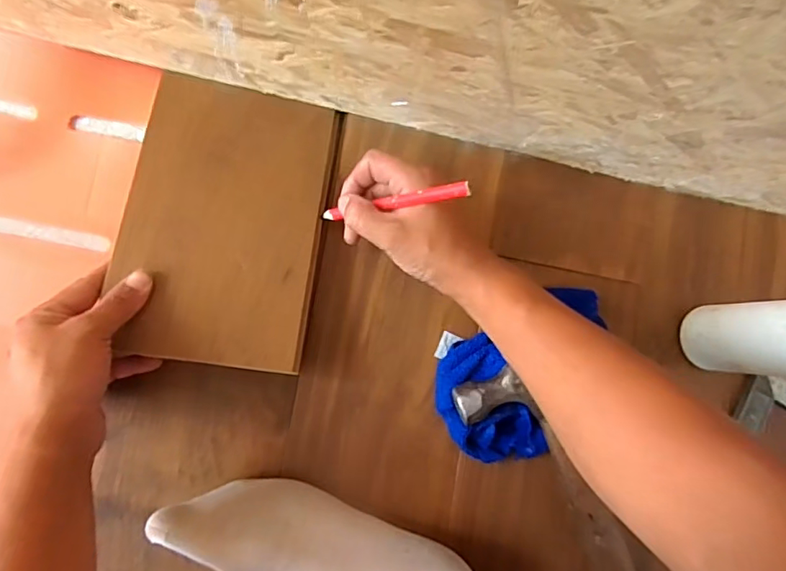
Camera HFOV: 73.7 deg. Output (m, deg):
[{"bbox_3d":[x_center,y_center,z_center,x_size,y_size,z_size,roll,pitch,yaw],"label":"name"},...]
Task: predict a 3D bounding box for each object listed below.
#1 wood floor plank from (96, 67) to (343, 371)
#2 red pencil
[{"bbox_3d":[-0.138,-0.055,0.434,0.151,0.008,0.233,8,76,-8],"label":"wood floor plank"},{"bbox_3d":[-0.003,-0.064,0.412,0.144,0.009,0.015,-7,83,36],"label":"red pencil"}]

